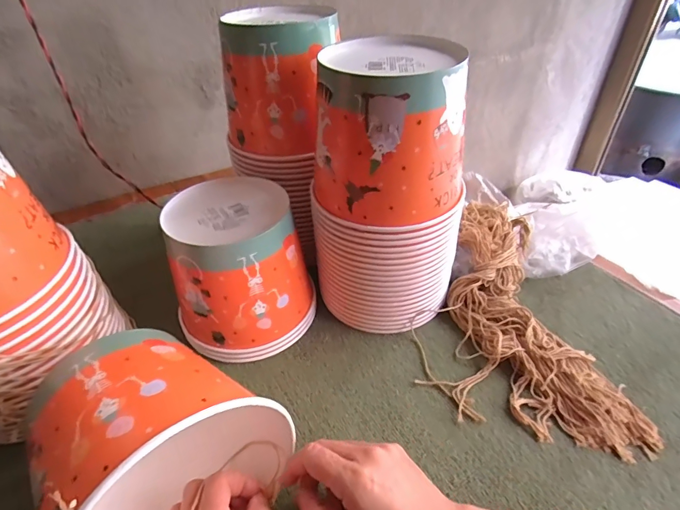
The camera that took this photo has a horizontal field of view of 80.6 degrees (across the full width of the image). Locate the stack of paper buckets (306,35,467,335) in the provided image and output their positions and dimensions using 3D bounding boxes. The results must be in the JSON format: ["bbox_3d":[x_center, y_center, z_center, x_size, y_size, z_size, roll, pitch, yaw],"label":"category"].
[{"bbox_3d":[0.052,-0.058,0.432,0.143,0.277,0.134,23,48,28],"label":"stack of paper buckets"}]

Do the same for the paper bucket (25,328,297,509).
[{"bbox_3d":[-0.147,0.140,0.290,0.137,0.134,0.153,28,50,31],"label":"paper bucket"}]

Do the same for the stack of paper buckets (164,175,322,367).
[{"bbox_3d":[-0.109,0.014,0.454,0.140,0.144,0.148,-15,42,-13],"label":"stack of paper buckets"}]

